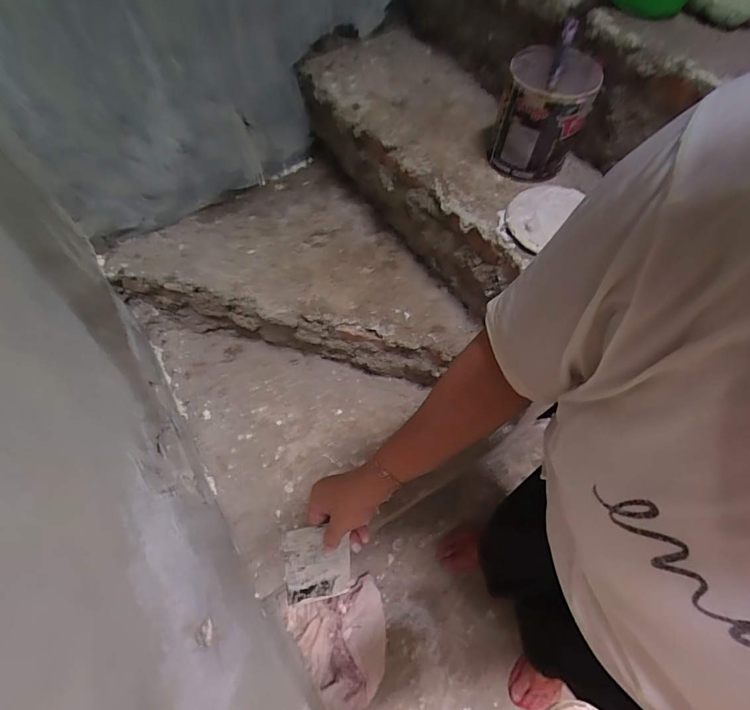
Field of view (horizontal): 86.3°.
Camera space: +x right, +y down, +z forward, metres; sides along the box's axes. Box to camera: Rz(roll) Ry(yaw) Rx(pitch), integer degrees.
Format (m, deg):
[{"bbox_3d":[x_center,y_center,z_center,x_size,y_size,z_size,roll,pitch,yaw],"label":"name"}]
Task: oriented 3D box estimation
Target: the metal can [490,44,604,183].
[{"bbox_3d":[0.288,-0.417,0.698,0.137,0.148,0.146,22,63,10],"label":"metal can"}]

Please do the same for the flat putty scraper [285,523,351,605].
[{"bbox_3d":[-0.067,0.247,0.473,0.075,0.006,0.098,-3,105,-15],"label":"flat putty scraper"}]

